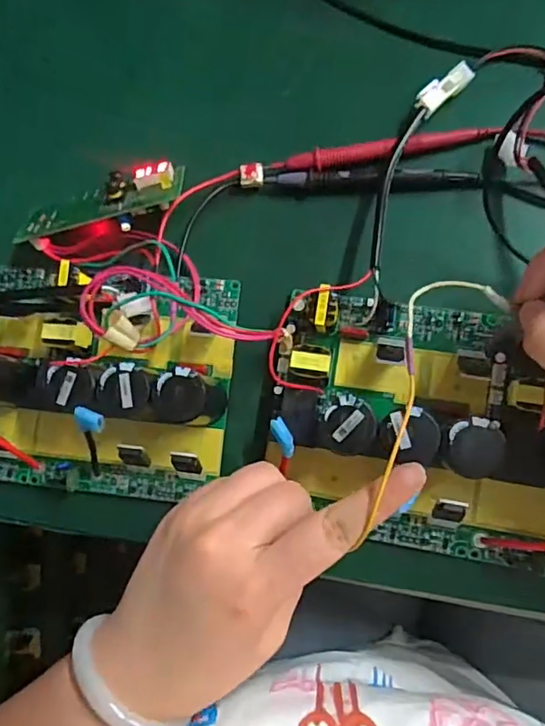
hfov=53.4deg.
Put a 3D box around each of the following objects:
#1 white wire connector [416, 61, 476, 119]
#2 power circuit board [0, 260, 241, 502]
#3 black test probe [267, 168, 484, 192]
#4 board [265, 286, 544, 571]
[{"bbox_3d":[0.105,-0.166,0.329,0.039,0.013,0.015,-38,81,3],"label":"white wire connector"},{"bbox_3d":[-0.150,0.002,0.326,0.244,0.056,0.148,5,86,9],"label":"power circuit board"},{"bbox_3d":[0.061,-0.111,0.330,0.129,0.010,0.013,1,85,8],"label":"black test probe"},{"bbox_3d":[0.119,0.040,0.286,0.231,0.055,0.135,10,87,9],"label":"board"}]

